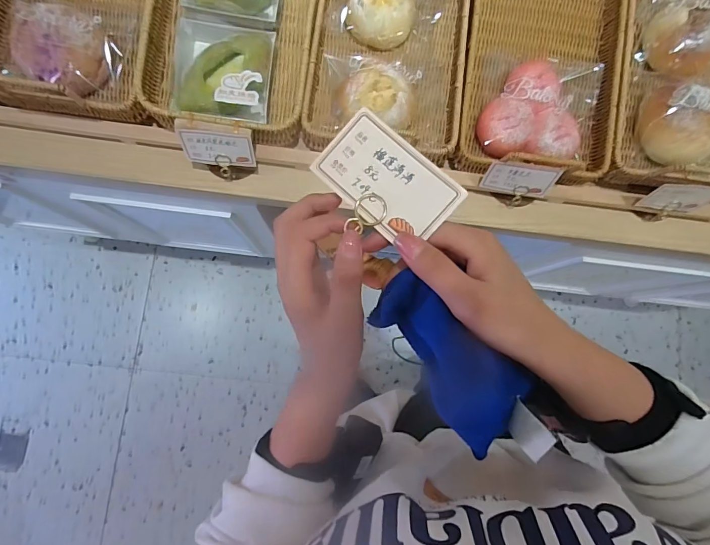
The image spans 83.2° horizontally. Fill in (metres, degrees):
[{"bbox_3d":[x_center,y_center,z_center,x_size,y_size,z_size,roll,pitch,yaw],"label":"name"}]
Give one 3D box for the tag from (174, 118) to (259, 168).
[{"bbox_3d":[-0.172,-0.158,0.504,0.088,0.059,0.008,4,52,-6],"label":"tag"}]

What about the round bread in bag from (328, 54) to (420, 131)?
[{"bbox_3d":[0.025,-0.240,0.519,0.120,0.050,0.111,1,82,-4],"label":"round bread in bag"}]

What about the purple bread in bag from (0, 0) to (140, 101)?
[{"bbox_3d":[-0.351,-0.290,0.506,0.147,0.040,0.140,1,82,-4],"label":"purple bread in bag"}]

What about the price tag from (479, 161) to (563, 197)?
[{"bbox_3d":[0.216,-0.121,0.528,0.087,0.051,0.010,6,55,1],"label":"price tag"}]

